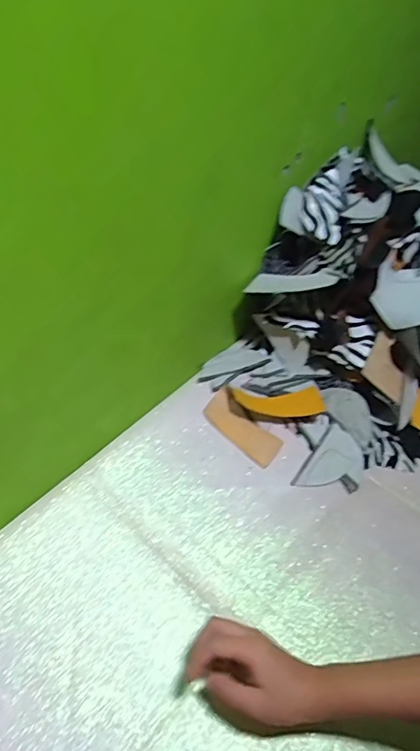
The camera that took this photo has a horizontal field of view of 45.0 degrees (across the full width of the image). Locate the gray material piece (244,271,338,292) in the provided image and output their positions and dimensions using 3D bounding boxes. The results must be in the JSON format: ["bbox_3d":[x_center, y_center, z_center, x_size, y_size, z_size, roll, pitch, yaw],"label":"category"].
[{"bbox_3d":[0.107,-0.123,0.667,0.122,0.007,0.036,2,51,27],"label":"gray material piece"}]

